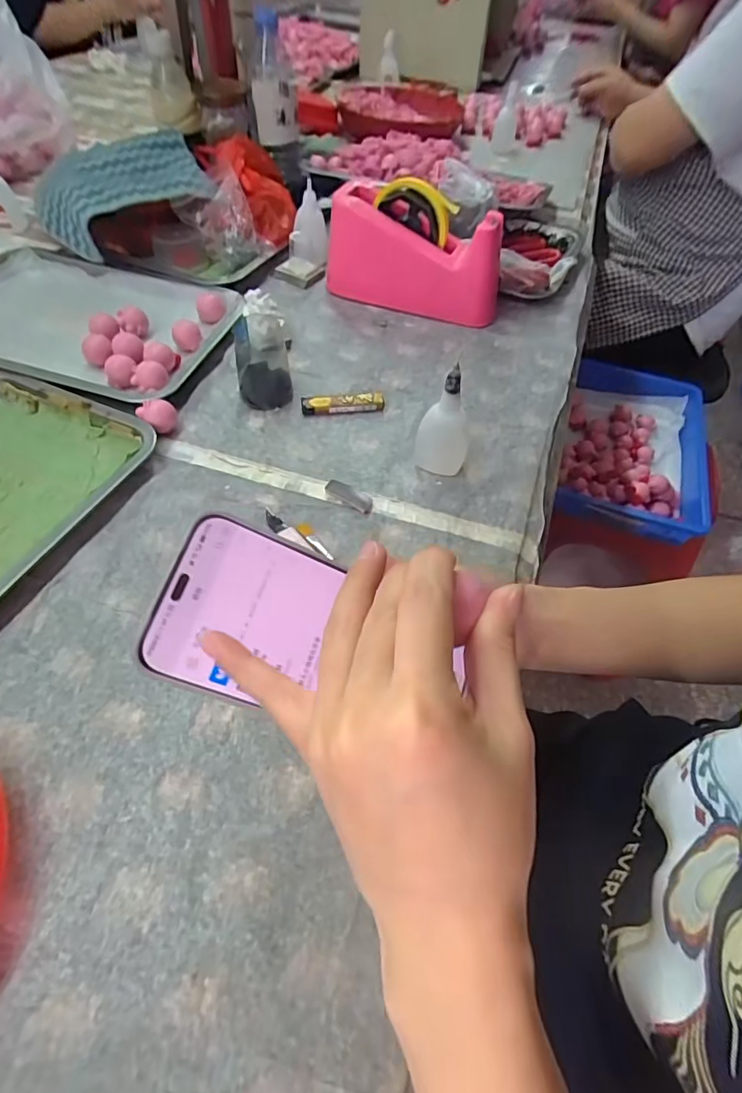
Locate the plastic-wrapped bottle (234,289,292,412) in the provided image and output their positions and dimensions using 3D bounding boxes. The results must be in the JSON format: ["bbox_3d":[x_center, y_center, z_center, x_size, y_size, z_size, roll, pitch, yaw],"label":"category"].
[{"bbox_3d":[-0.107,-0.200,0.515,0.051,0.050,0.134,-4,54,-6],"label":"plastic-wrapped bottle"}]

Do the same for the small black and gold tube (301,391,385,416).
[{"bbox_3d":[-0.027,-0.138,0.497,0.078,0.017,0.016,-5,54,-6],"label":"small black and gold tube"}]

